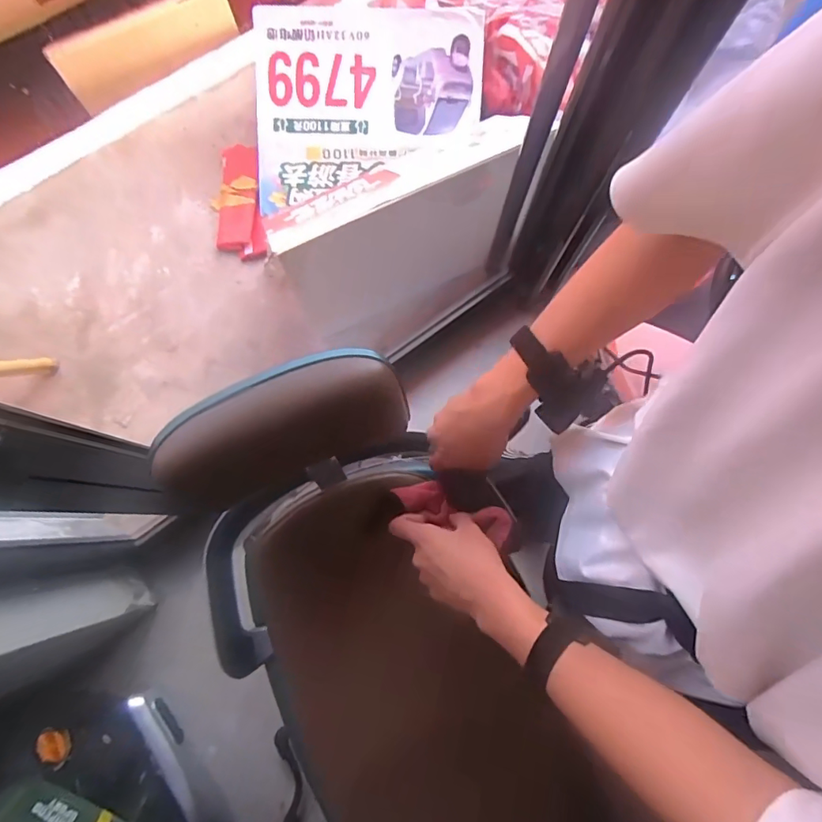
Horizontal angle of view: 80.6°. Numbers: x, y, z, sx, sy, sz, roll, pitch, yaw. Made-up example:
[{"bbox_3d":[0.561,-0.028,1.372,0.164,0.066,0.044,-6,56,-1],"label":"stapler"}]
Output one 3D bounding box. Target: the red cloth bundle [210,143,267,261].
[{"bbox_3d":[-0.598,-0.731,1.675,0.170,0.077,0.435,-6,78,-2],"label":"red cloth bundle"}]

